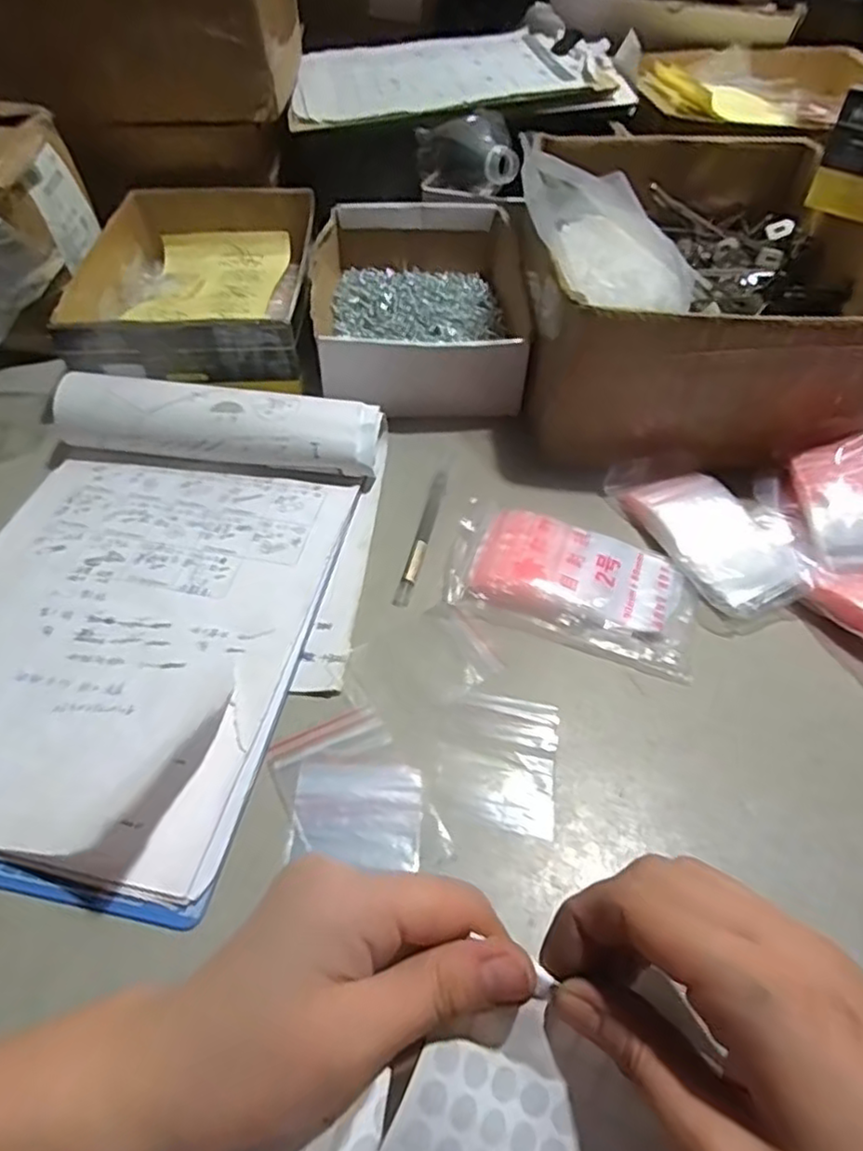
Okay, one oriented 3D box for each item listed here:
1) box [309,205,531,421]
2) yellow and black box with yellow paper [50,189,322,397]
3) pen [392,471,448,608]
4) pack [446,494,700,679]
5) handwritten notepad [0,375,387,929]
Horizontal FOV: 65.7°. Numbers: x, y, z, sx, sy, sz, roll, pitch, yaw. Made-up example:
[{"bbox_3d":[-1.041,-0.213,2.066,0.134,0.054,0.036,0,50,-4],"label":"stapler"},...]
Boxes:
[{"bbox_3d":[-0.014,-0.239,0.580,0.165,0.063,0.248,0,52,-1],"label":"box"},{"bbox_3d":[-0.194,-0.255,0.573,0.184,0.057,0.262,-4,52,-4],"label":"yellow and black box with yellow paper"},{"bbox_3d":[-0.004,-0.028,0.437,0.010,0.006,0.120,11,53,8],"label":"pen"},{"bbox_3d":[0.085,0.000,0.407,0.150,0.017,0.085,18,54,13],"label":"pack"},{"bbox_3d":[-0.167,0.005,0.379,0.233,0.040,0.311,9,52,6],"label":"handwritten notepad"}]

